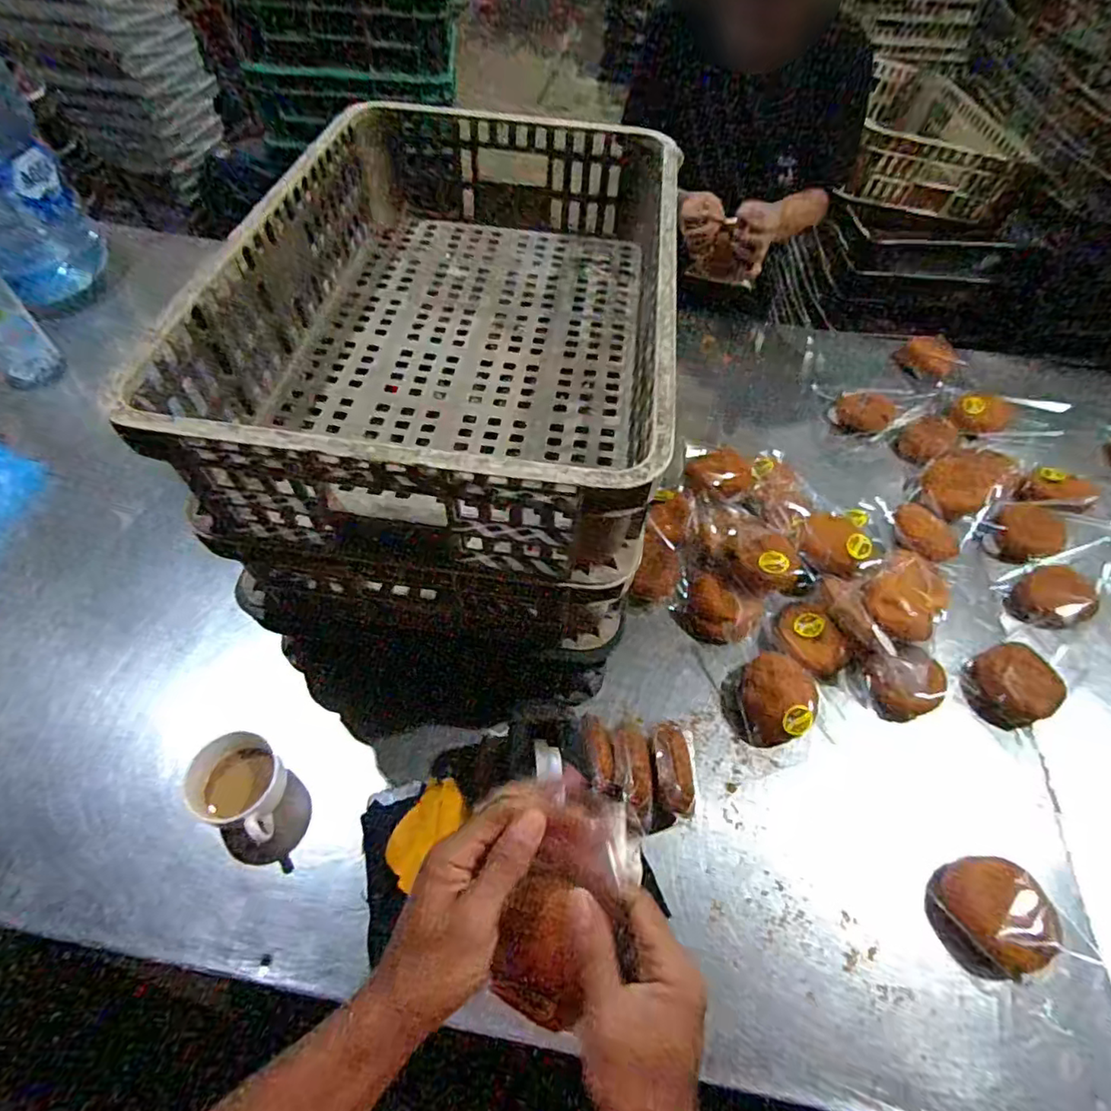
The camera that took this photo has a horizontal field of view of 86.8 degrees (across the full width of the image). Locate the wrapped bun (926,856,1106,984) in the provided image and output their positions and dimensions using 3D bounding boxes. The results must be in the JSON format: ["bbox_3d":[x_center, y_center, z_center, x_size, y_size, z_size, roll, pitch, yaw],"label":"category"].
[{"bbox_3d":[0.442,0.364,0.592,0.112,0.049,0.105,-5,55,-8],"label":"wrapped bun"}]

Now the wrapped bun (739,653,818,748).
[{"bbox_3d":[0.273,0.172,0.708,0.094,0.053,0.105,5,54,-1],"label":"wrapped bun"}]

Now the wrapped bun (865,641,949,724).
[{"bbox_3d":[0.439,0.156,0.732,0.092,0.054,0.082,-15,57,-15],"label":"wrapped bun"}]

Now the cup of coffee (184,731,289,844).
[{"bbox_3d":[-0.324,0.240,0.615,0.096,0.069,0.089,2,54,-3],"label":"cup of coffee"}]

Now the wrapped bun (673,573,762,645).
[{"bbox_3d":[0.213,0.078,0.779,0.100,0.043,0.092,2,54,-3],"label":"wrapped bun"}]

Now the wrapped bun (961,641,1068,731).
[{"bbox_3d":[0.572,0.162,0.736,0.101,0.047,0.092,2,54,-3],"label":"wrapped bun"}]

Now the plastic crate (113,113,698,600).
[{"bbox_3d":[-0.092,-0.278,0.631,0.402,0.154,0.612,7,57,1],"label":"plastic crate"}]

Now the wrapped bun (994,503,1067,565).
[{"bbox_3d":[0.707,-0.035,0.875,0.092,0.050,0.102,39,60,21],"label":"wrapped bun"}]

